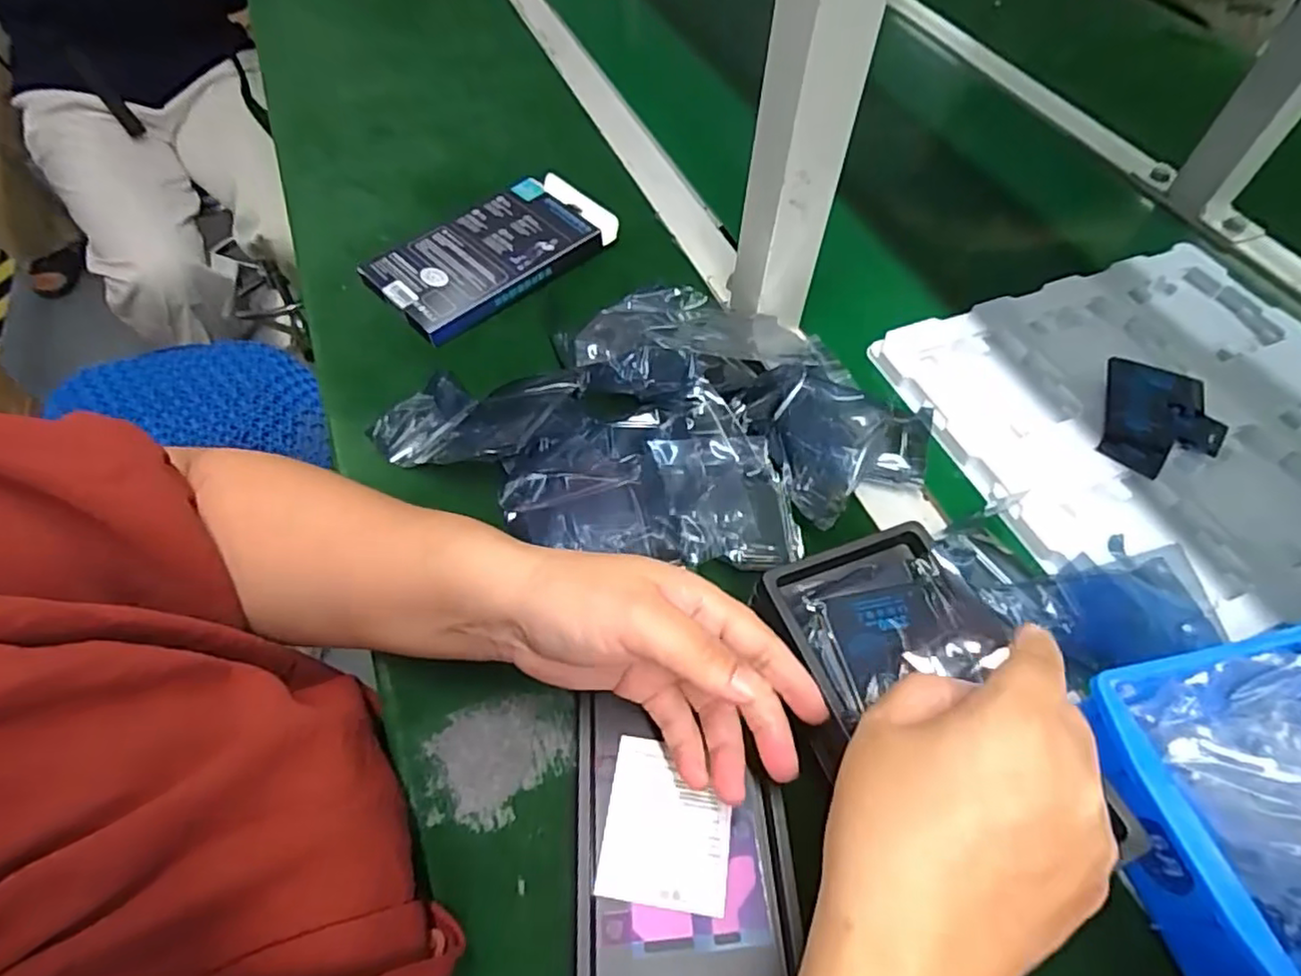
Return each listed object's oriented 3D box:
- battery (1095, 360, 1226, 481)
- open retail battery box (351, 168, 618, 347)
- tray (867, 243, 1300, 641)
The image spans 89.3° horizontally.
[{"bbox_3d":[0.342,-0.043,0.438,0.077,0.019,0.097,23,59,14],"label":"battery"},{"bbox_3d":[-0.121,-0.186,0.520,0.183,0.026,0.097,-39,65,-23],"label":"open retail battery box"},{"bbox_3d":[0.359,-0.049,0.452,0.318,0.014,0.272,-16,57,-13],"label":"tray"}]

